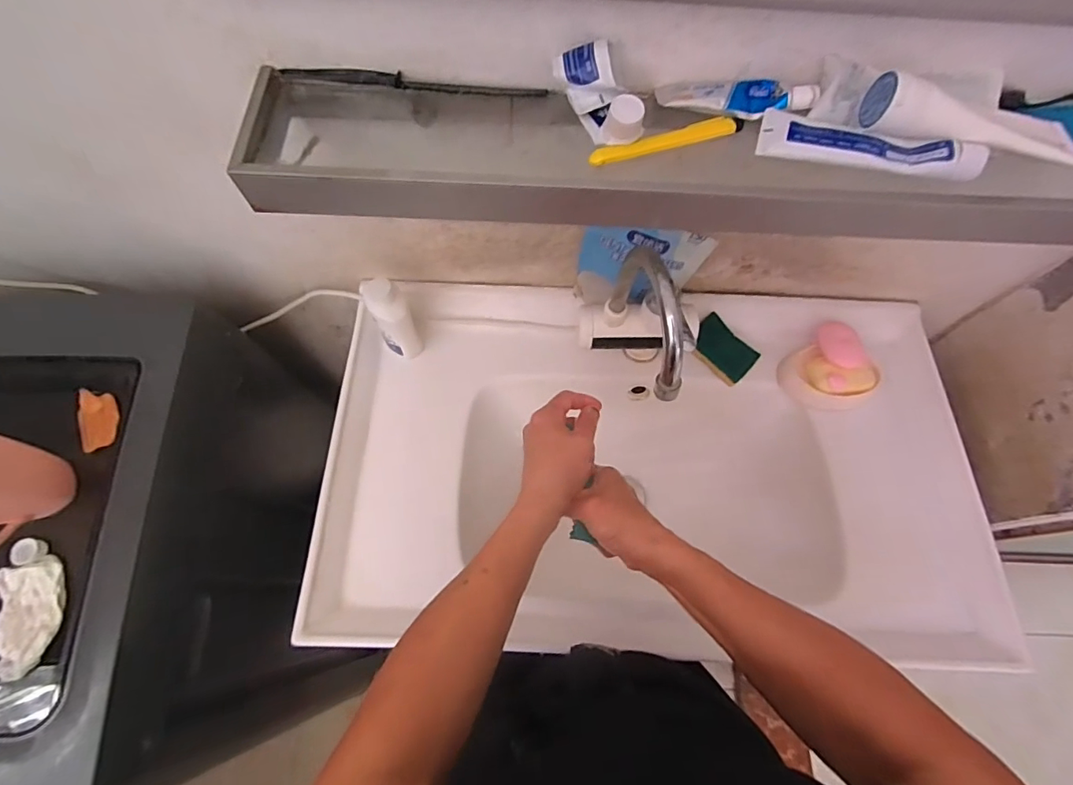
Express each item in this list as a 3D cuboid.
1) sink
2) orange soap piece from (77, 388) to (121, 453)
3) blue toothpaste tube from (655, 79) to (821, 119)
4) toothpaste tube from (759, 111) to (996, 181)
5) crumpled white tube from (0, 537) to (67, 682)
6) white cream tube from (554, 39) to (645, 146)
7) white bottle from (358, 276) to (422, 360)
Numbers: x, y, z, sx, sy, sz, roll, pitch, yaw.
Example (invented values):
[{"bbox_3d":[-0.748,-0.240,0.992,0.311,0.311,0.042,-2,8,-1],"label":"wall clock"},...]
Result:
[{"bbox_3d":[0.141,0.103,0.692,0.803,0.180,0.459,2,67,0],"label":"sink"},{"bbox_3d":[-0.487,0.029,0.541,0.039,0.017,0.069,-7,79,-22],"label":"orange soap piece"},{"bbox_3d":[0.168,-0.250,0.409,0.128,0.017,0.029,3,67,1],"label":"blue toothpaste tube"},{"bbox_3d":[0.263,-0.199,0.386,0.161,0.024,0.046,17,68,6],"label":"toothpaste tube"},{"bbox_3d":[-0.498,0.206,0.477,0.054,0.021,0.127,-20,69,-9],"label":"crumpled white tube"},{"bbox_3d":[0.050,-0.236,0.384,0.031,0.049,0.079,-30,71,-13],"label":"white cream tube"},{"bbox_3d":[-0.185,-0.095,0.628,0.051,0.112,0.055,-26,70,-11],"label":"white bottle"}]

